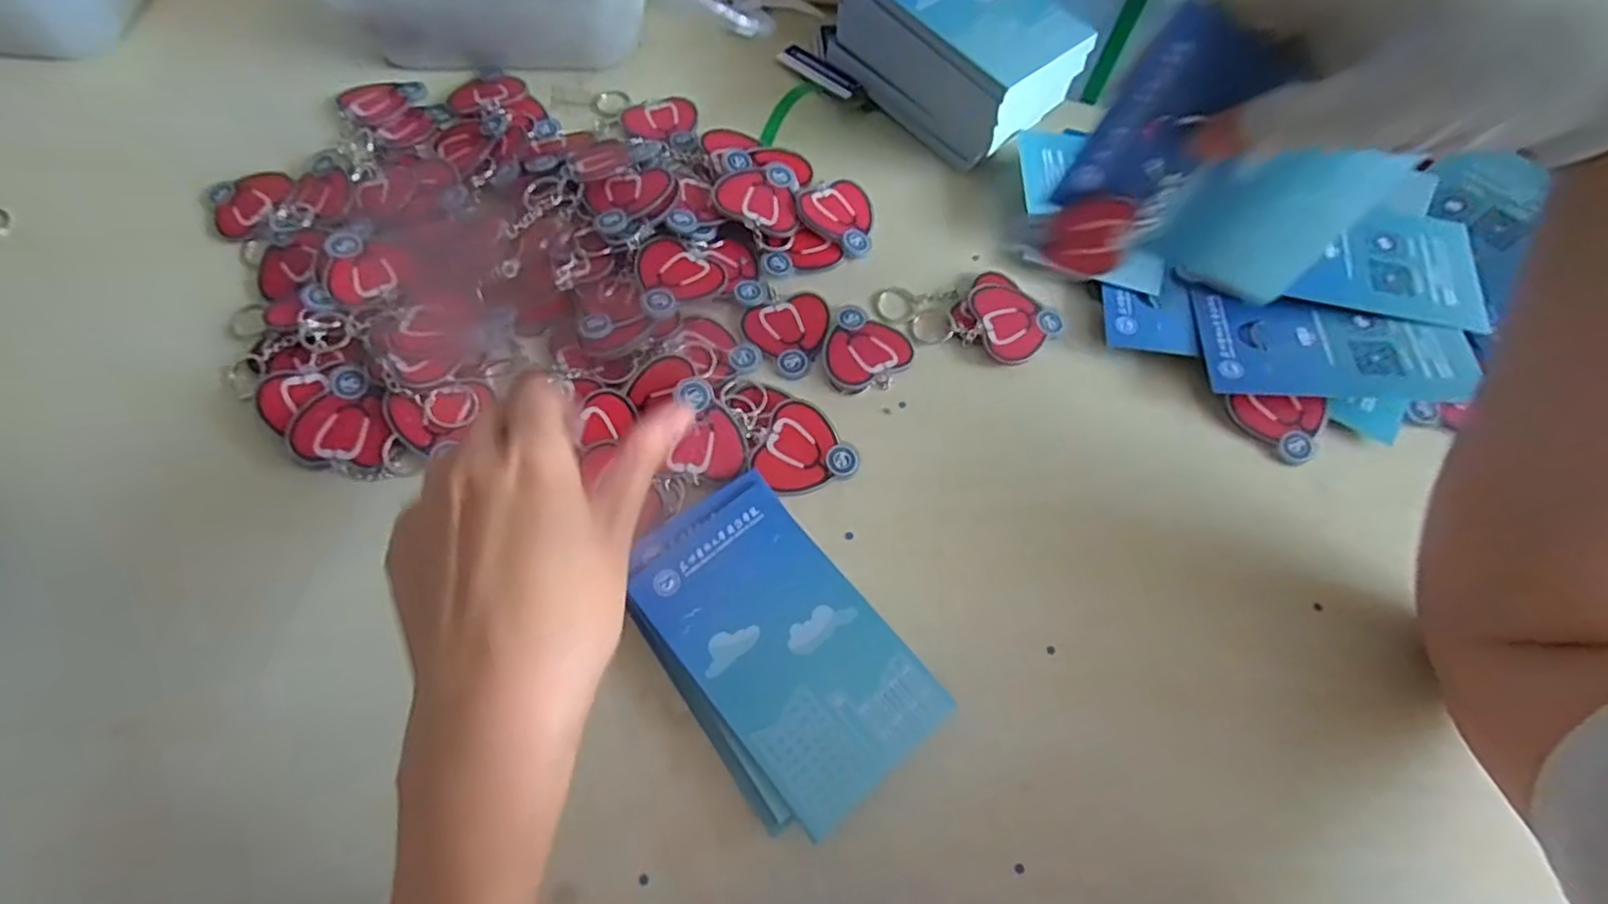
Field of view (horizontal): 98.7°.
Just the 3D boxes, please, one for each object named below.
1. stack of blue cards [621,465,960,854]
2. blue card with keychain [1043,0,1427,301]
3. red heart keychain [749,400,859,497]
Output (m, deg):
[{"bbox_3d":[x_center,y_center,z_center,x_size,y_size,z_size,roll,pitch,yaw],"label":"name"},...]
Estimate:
[{"bbox_3d":[-0.015,0.086,0.312,0.089,0.021,0.144,-34,71,-17],"label":"stack of blue cards"},{"bbox_3d":[0.173,-0.107,0.289,0.135,0.099,0.012,14,43,-21],"label":"blue card with keychain"},{"bbox_3d":[-0.003,0.000,0.358,0.046,0.006,0.048,-36,72,-18],"label":"red heart keychain"}]

